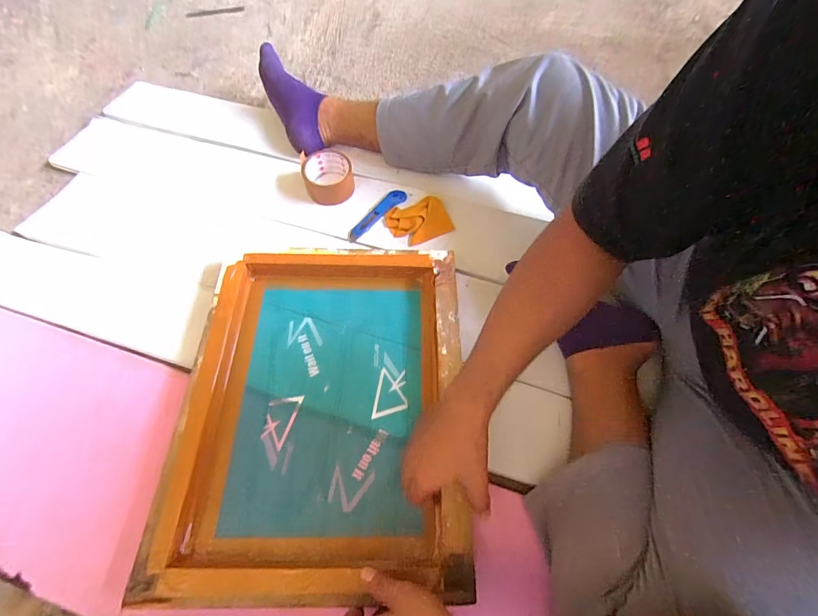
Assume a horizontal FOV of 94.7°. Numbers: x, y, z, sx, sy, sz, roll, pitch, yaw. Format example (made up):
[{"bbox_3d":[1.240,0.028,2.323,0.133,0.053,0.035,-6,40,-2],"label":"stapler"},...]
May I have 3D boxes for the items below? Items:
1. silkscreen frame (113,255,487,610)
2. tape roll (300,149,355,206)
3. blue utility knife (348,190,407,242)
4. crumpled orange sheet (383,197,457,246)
[{"bbox_3d":[-0.113,0.118,0.517,0.360,0.044,0.448,2,63,-3],"label":"silkscreen frame"},{"bbox_3d":[-0.152,-0.245,0.708,0.092,0.054,0.090,1,63,-3],"label":"tape roll"},{"bbox_3d":[-0.061,-0.174,0.699,0.033,0.011,0.144,39,67,15],"label":"blue utility knife"},{"bbox_3d":[0.018,-0.161,0.689,0.111,0.025,0.082,-22,66,-14],"label":"crumpled orange sheet"}]

